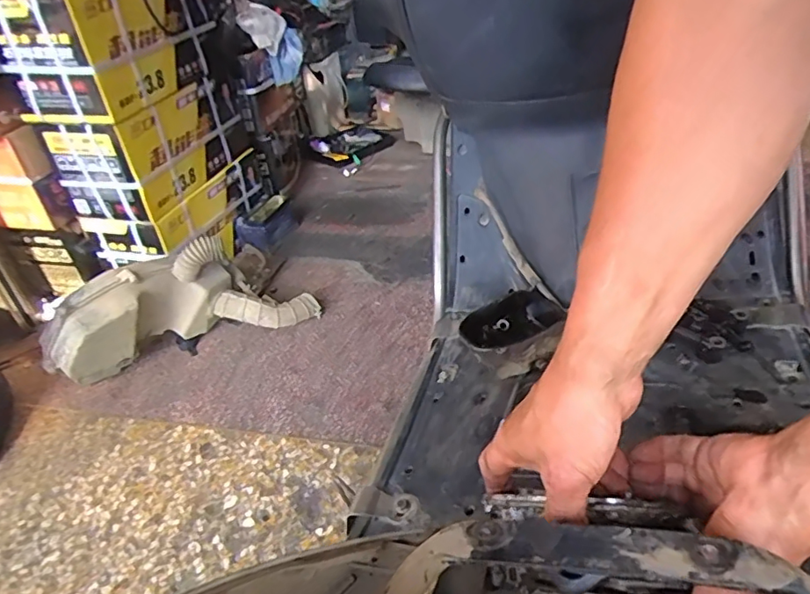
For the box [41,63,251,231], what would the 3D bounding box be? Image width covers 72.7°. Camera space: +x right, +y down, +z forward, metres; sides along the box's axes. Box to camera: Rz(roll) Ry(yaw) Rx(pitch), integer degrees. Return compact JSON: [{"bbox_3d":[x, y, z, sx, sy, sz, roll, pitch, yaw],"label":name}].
[{"bbox_3d":[-0.534,-0.336,1.192,0.176,0.200,0.389,8,37,16],"label":"box"}]

